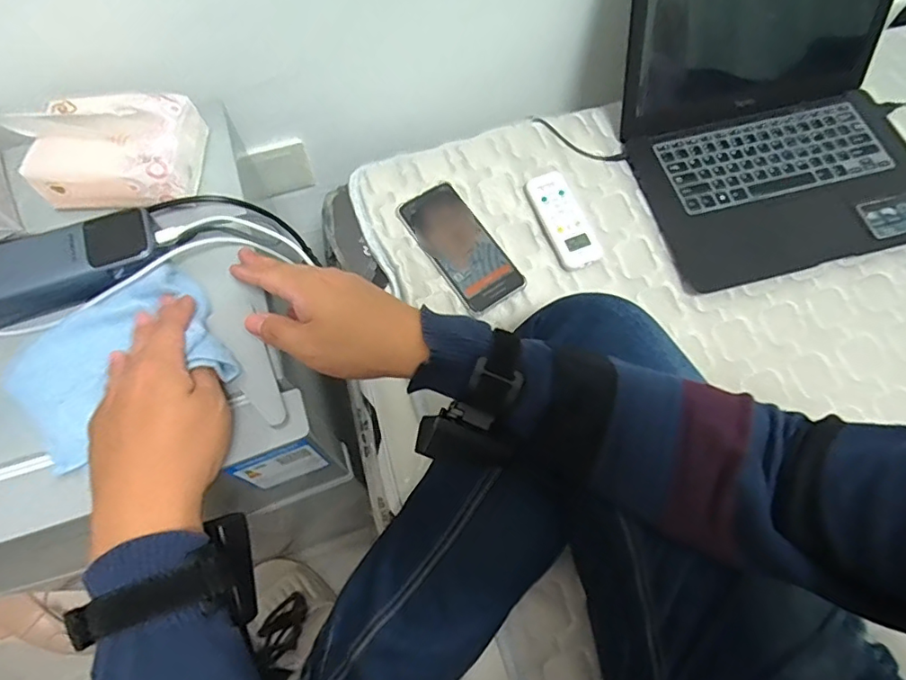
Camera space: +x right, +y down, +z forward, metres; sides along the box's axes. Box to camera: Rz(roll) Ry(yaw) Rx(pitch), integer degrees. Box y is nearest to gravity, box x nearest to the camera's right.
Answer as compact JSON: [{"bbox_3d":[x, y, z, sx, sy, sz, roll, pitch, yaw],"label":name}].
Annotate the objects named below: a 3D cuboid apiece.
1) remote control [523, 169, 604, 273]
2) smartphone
[{"bbox_3d":[0.130,-0.144,0.644,0.052,0.019,0.130,-20,73,-8],"label":"remote control"},{"bbox_3d":[0.008,-0.110,0.628,0.078,0.015,0.164,-34,80,-14],"label":"smartphone"}]

